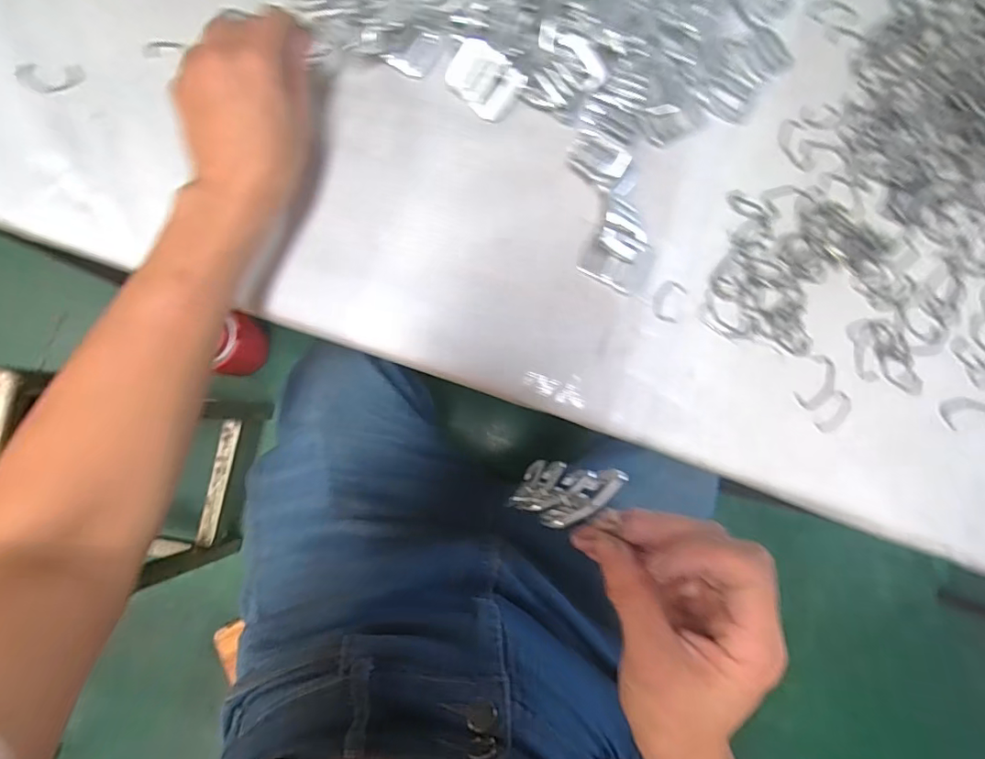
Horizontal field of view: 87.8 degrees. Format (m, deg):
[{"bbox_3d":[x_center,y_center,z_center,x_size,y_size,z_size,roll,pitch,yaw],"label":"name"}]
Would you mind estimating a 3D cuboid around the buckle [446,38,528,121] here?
[{"bbox_3d":[-0.007,-0.216,0.368,0.049,0.005,0.040,37,110,-7],"label":"buckle"}]

